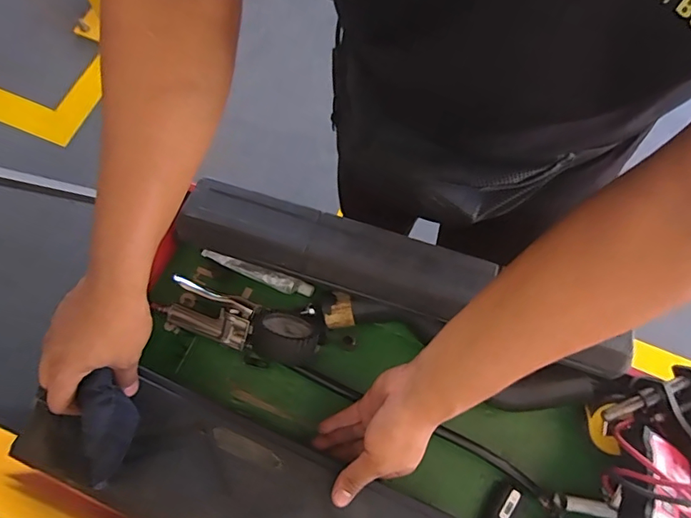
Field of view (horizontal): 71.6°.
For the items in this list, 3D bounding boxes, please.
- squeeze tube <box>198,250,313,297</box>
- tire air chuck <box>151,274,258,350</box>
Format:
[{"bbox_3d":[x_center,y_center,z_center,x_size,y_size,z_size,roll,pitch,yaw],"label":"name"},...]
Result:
[{"bbox_3d":[-0.110,0.016,0.586,0.144,0.022,0.017,19,70,6],"label":"squeeze tube"},{"bbox_3d":[-0.165,0.063,0.569,0.120,0.044,0.051,19,70,6],"label":"tire air chuck"}]

